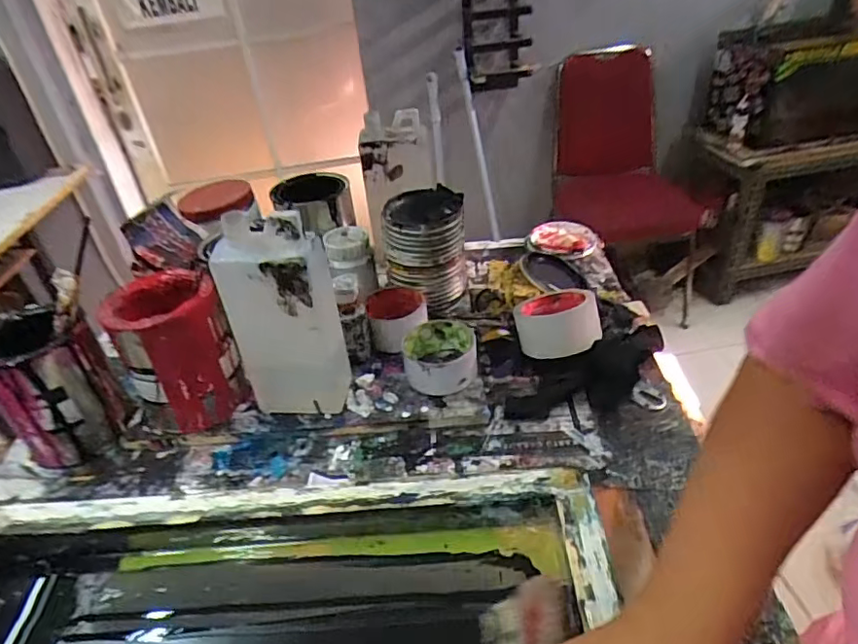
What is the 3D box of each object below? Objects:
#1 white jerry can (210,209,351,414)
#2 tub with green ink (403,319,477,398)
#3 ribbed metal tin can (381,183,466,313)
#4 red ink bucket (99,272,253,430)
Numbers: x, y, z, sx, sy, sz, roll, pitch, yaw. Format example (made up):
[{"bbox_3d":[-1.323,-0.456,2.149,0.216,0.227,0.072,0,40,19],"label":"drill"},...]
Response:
[{"bbox_3d":[-0.144,-0.001,0.571,0.098,0.230,0.068,0,36,8],"label":"white jerry can"},{"bbox_3d":[0.014,0.041,0.646,0.081,0.050,0.100,-3,36,5],"label":"tub with green ink"},{"bbox_3d":[-0.004,-0.097,0.733,0.104,0.134,0.095,-6,35,0],"label":"ribbed metal tin can"},{"bbox_3d":[-0.271,0.039,0.604,0.103,0.161,0.113,-4,35,3],"label":"red ink bucket"}]

